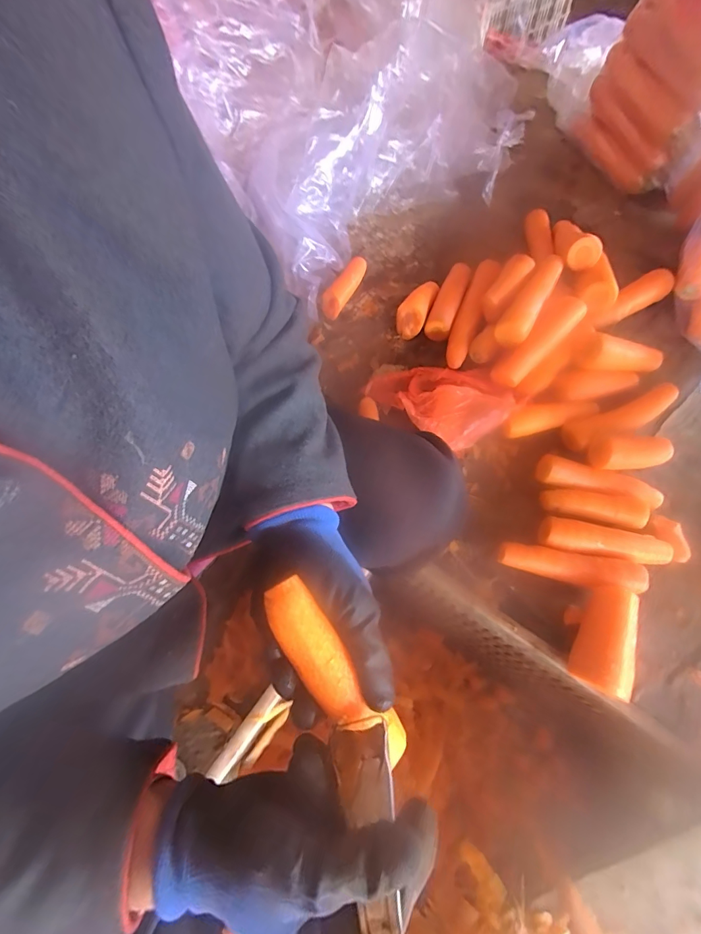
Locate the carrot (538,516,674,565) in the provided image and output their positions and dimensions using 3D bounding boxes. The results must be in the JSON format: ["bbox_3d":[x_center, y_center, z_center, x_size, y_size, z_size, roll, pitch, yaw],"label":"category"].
[{"bbox_3d":[0.308,0.095,0.494,0.152,0.031,0.040,13,67,4],"label":"carrot"}]

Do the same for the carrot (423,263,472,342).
[{"bbox_3d":[0.153,-0.259,0.636,0.039,0.040,0.147,21,68,8],"label":"carrot"}]

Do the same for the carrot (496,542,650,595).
[{"bbox_3d":[0.260,0.122,0.478,0.163,0.041,0.036,11,67,4],"label":"carrot"}]

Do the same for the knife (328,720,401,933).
[{"bbox_3d":[0.011,0.226,0.201,0.034,0.006,0.161,-17,48,13],"label":"knife"}]

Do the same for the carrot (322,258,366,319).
[{"bbox_3d":[-0.004,-0.294,0.647,0.031,0.038,0.117,28,69,10],"label":"carrot"}]

